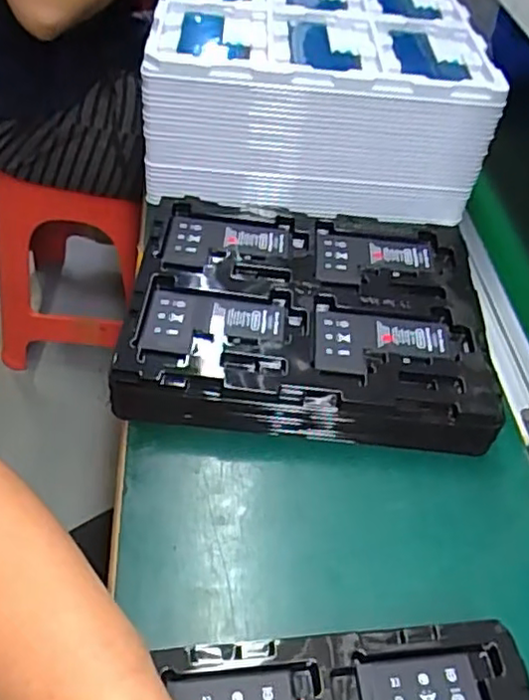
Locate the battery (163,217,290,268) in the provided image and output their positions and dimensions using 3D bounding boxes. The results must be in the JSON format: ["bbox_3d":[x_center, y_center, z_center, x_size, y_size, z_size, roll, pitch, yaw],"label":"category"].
[{"bbox_3d":[-0.032,-0.089,0.552,0.103,0.008,0.062,8,48,-2],"label":"battery"}]

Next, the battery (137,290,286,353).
[{"bbox_3d":[-0.037,-0.018,0.487,0.103,0.007,0.062,6,48,-3],"label":"battery"}]

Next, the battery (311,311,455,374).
[{"bbox_3d":[0.091,-0.003,0.489,0.105,0.007,0.059,7,48,-3],"label":"battery"}]

